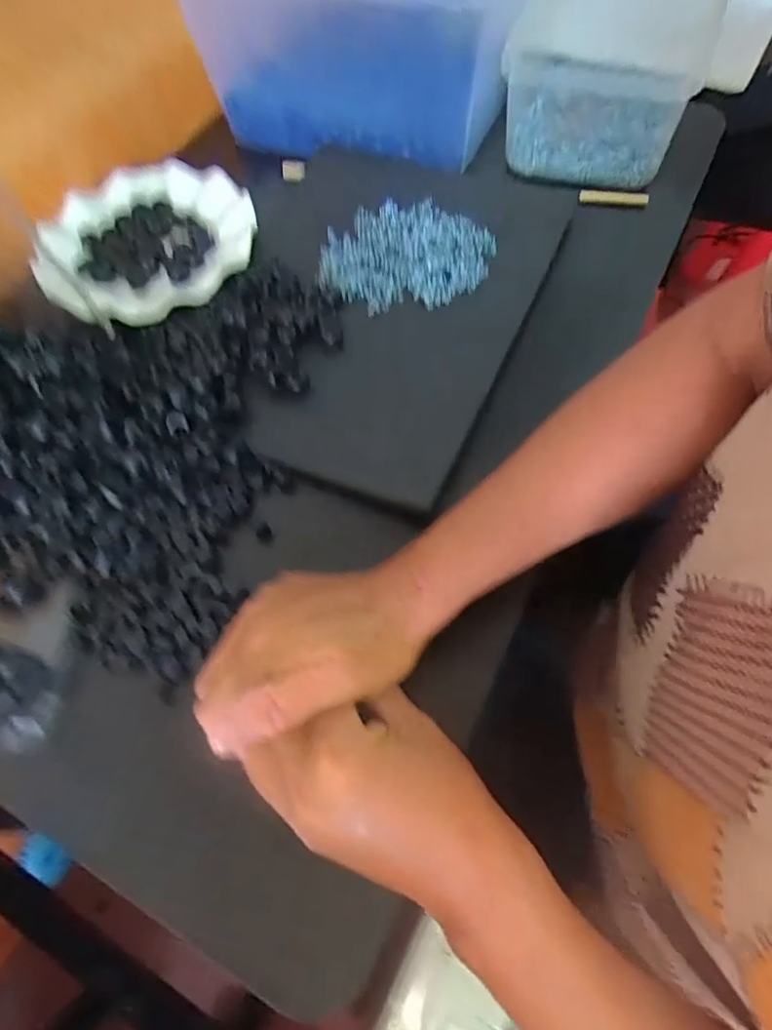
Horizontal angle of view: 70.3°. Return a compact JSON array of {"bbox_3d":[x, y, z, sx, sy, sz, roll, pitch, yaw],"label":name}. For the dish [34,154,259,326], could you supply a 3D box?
[{"bbox_3d":[-0.205,-0.237,0.478,0.178,0.033,0.189,-1,63,3],"label":"dish"}]

